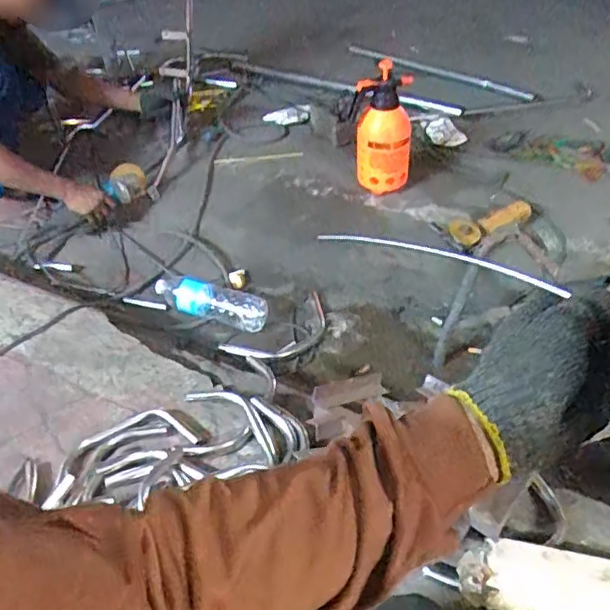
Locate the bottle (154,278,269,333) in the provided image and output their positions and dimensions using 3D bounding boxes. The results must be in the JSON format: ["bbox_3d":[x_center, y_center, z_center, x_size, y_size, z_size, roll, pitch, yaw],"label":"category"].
[{"bbox_3d":[-0.222,-0.010,1.357,0.277,0.069,0.080,13,43,16],"label":"bottle"}]

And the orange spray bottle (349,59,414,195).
[{"bbox_3d":[0.202,-0.465,1.562,0.156,0.299,0.165,5,42,8],"label":"orange spray bottle"}]

